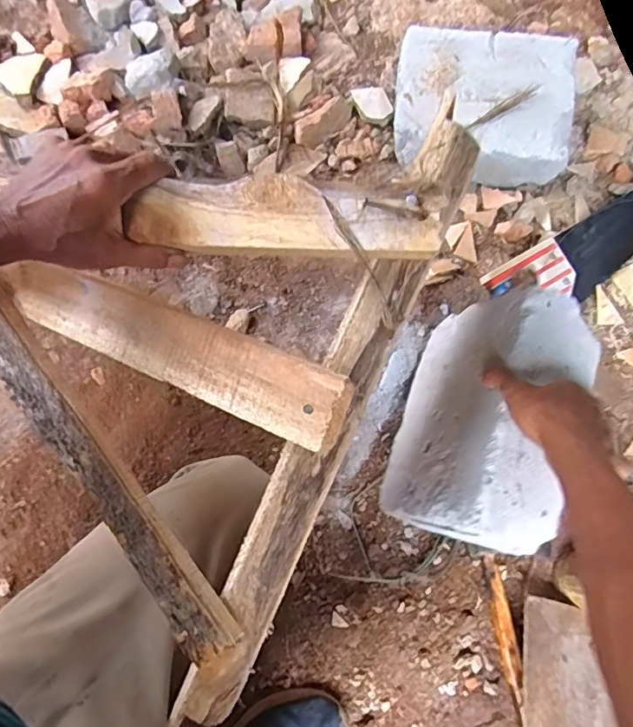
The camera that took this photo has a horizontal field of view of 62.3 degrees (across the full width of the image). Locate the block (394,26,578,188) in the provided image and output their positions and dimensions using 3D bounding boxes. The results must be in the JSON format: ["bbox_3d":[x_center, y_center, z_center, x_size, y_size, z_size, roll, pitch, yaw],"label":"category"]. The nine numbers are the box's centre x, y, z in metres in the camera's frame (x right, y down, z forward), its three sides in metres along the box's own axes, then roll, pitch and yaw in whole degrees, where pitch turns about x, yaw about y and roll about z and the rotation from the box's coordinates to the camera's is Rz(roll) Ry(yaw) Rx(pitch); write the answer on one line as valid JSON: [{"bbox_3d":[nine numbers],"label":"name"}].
[{"bbox_3d":[0.247,-0.389,0.800,0.248,0.124,0.204,7,74,-7],"label":"block"}]

